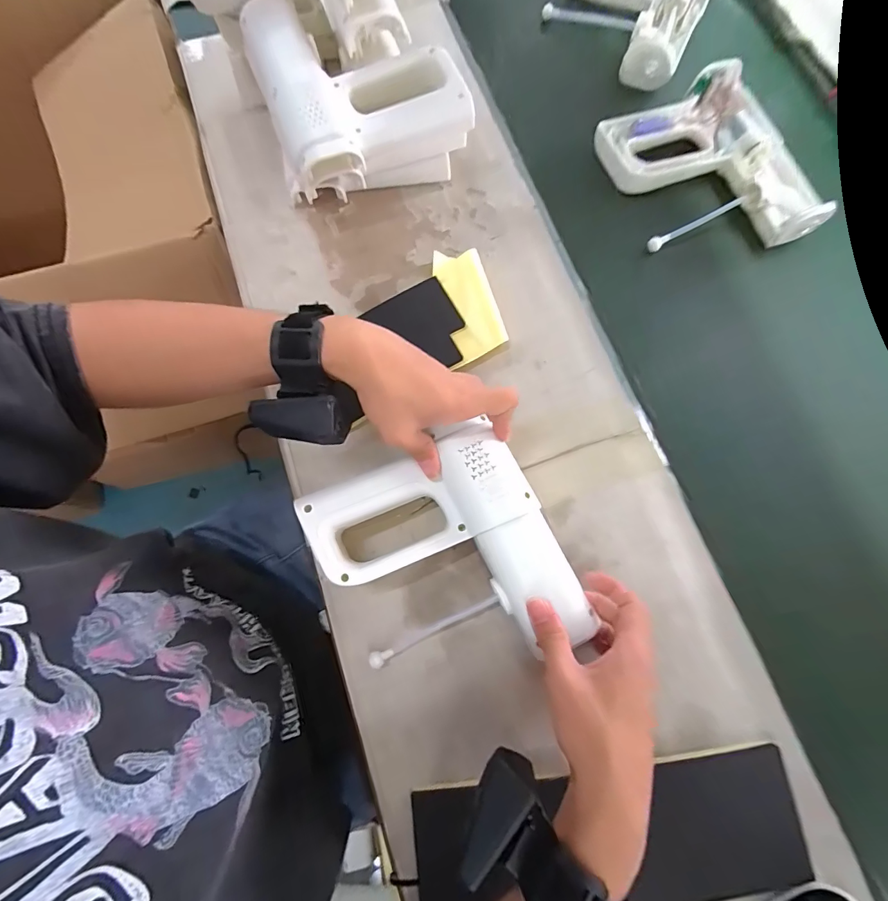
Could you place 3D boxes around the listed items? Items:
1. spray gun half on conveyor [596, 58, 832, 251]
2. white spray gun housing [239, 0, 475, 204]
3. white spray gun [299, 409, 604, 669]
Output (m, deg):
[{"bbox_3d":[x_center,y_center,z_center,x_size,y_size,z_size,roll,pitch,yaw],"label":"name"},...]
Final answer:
[{"bbox_3d":[0.294,-0.309,0.473,0.182,0.042,0.203,-20,78,-4],"label":"spray gun half on conveyor"},{"bbox_3d":[-0.098,-0.370,0.447,0.191,0.095,0.199,-25,78,-5],"label":"white spray gun housing"},{"bbox_3d":[0.001,0.092,0.356,0.176,0.057,0.189,-27,78,-6],"label":"white spray gun"}]

